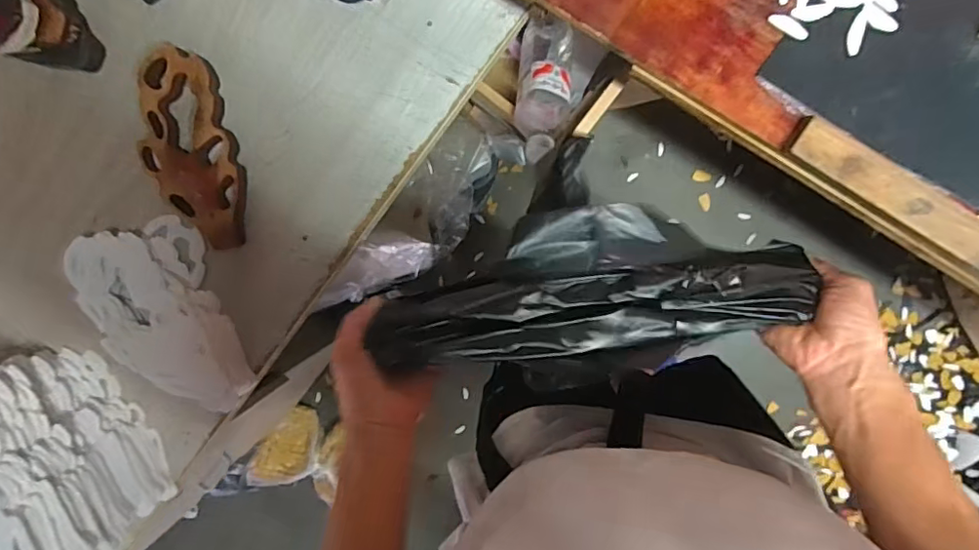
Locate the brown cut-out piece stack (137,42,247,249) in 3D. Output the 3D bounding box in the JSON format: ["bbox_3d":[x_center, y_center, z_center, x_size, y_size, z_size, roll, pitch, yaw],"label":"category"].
[{"bbox_3d":[-0.344,-0.142,0.631,0.105,0.030,0.231,-14,94,9],"label":"brown cut-out piece stack"}]

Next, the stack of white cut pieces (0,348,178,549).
[{"bbox_3d":[-0.495,0.215,0.610,0.103,0.200,0.243,-34,90,10],"label":"stack of white cut pieces"}]

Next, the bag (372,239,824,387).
[{"bbox_3d":[0.091,0.037,0.469,0.371,0.056,0.095,-7,95,1],"label":"bag"}]

